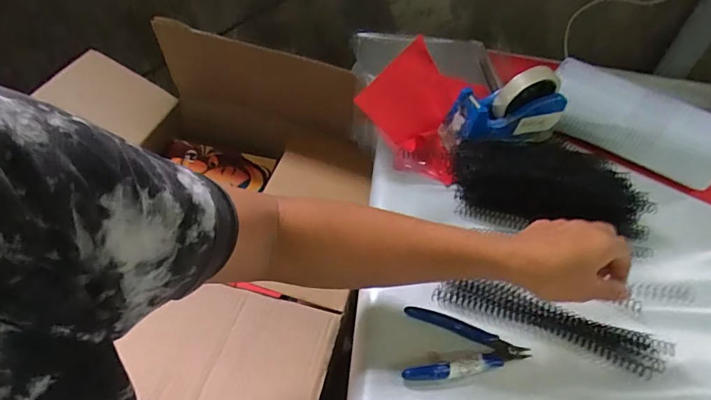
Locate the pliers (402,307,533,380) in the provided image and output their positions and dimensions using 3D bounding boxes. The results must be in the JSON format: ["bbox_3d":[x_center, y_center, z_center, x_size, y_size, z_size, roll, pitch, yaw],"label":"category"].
[{"bbox_3d":[0.103,0.138,0.401,0.115,0.014,0.068,9,46,1],"label":"pliers"}]

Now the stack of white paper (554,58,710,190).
[{"bbox_3d":[0.399,-0.111,0.634,0.236,0.096,0.107,21,47,13],"label":"stack of white paper"}]

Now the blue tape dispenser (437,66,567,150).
[{"bbox_3d":[0.201,-0.116,0.572,0.156,0.100,0.053,-7,47,-14],"label":"blue tape dispenser"}]

